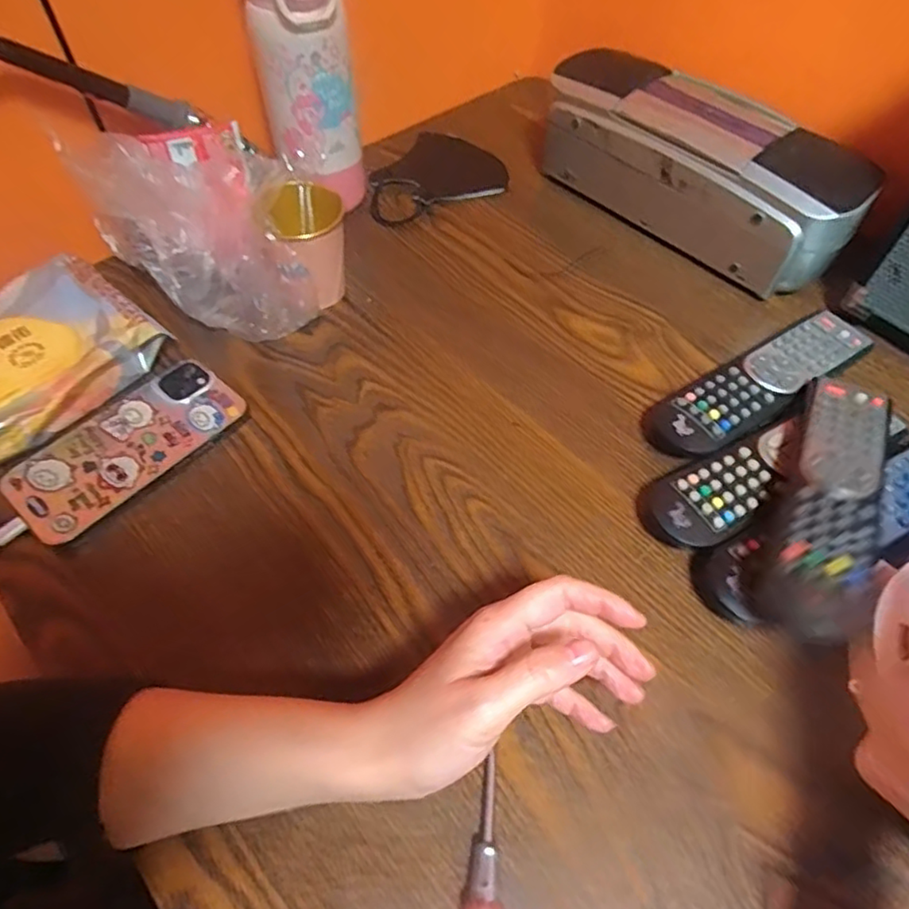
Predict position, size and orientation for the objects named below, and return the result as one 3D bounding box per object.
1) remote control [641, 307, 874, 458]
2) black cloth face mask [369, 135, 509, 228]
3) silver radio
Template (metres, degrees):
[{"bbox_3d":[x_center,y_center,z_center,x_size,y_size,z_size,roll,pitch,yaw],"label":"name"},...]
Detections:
[{"bbox_3d":[0.218,-0.051,0.437,0.190,0.026,0.054,-29,61,-19],"label":"remote control"},{"bbox_3d":[-0.028,-0.275,0.612,0.134,0.027,0.113,-24,59,-17],"label":"black cloth face mask"},{"bbox_3d":[0.205,-0.247,0.531,0.278,0.106,0.111,35,62,21],"label":"silver radio"}]

